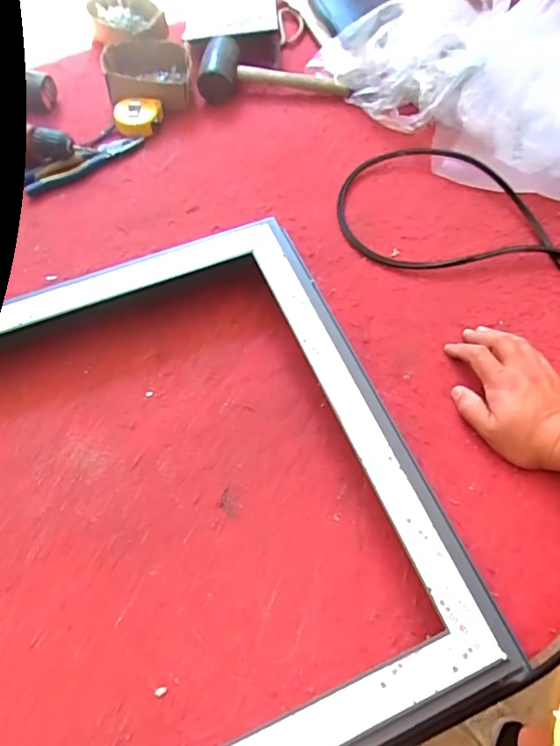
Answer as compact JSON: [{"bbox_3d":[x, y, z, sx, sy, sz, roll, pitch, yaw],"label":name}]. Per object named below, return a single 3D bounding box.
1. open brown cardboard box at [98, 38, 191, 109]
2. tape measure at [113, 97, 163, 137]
[{"bbox_3d":[-0.223,-0.496,0.844,0.153,0.058,0.114,4,62,2],"label":"open brown cardboard box"},{"bbox_3d":[-0.225,-0.408,0.798,0.072,0.026,0.062,5,62,3],"label":"tape measure"}]

